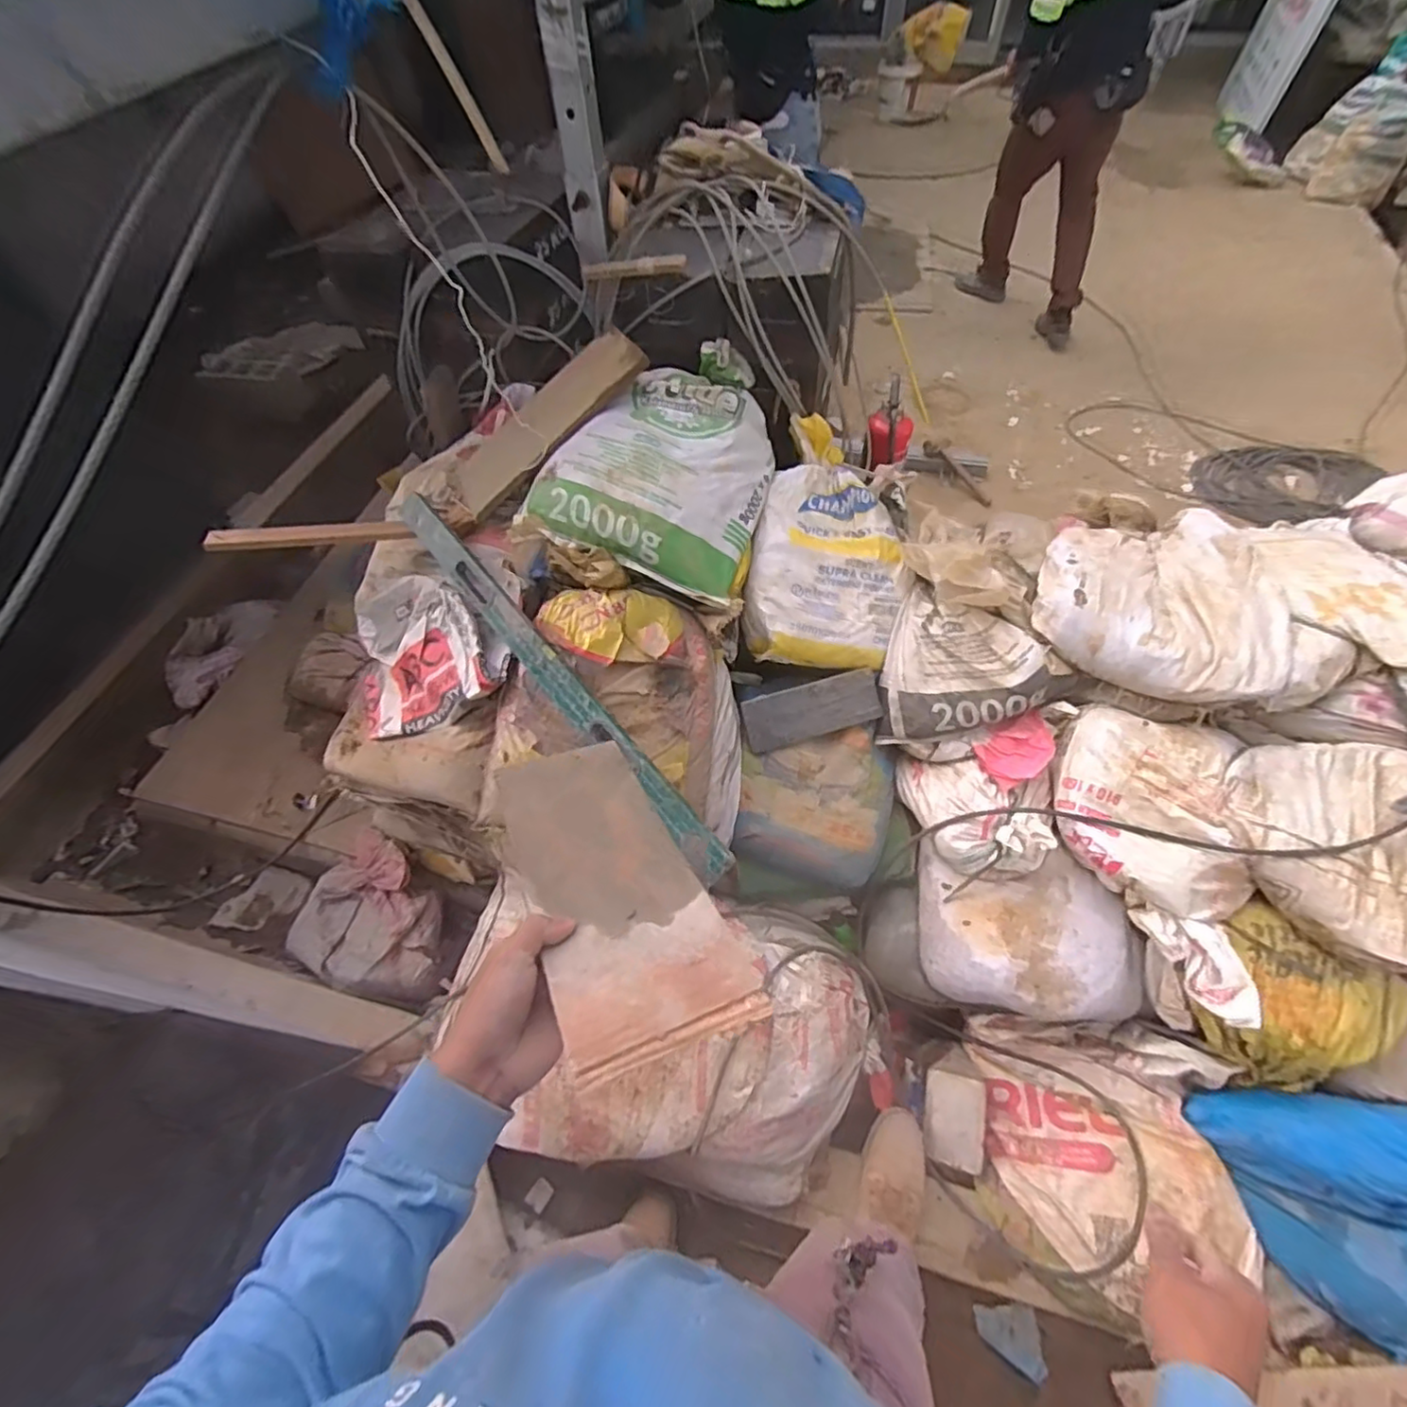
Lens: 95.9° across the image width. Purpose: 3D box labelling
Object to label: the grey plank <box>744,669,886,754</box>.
[{"bbox_3d":[0.219,0.013,1.278,0.272,0.017,0.109,-17,83,-2],"label":"grey plank"}]

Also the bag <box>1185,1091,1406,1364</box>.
[{"bbox_3d":[1.107,0.836,1.072,0.326,0.195,0.446,-27,57,-15],"label":"bag"}]

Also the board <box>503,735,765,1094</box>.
[{"bbox_3d":[-0.084,0.130,0.520,0.128,0.012,0.343,-15,32,-20],"label":"board"}]

